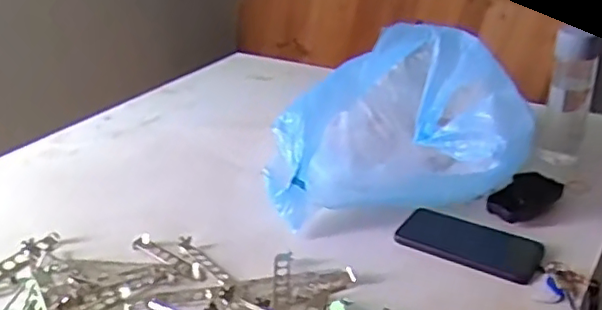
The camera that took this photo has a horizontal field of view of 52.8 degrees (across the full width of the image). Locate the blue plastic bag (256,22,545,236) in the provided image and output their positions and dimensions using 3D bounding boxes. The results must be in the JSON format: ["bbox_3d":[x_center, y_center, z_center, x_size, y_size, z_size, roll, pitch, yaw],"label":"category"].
[{"bbox_3d":[0.122,-0.050,0.827,0.316,0.223,0.218,-1,27,3],"label":"blue plastic bag"}]

